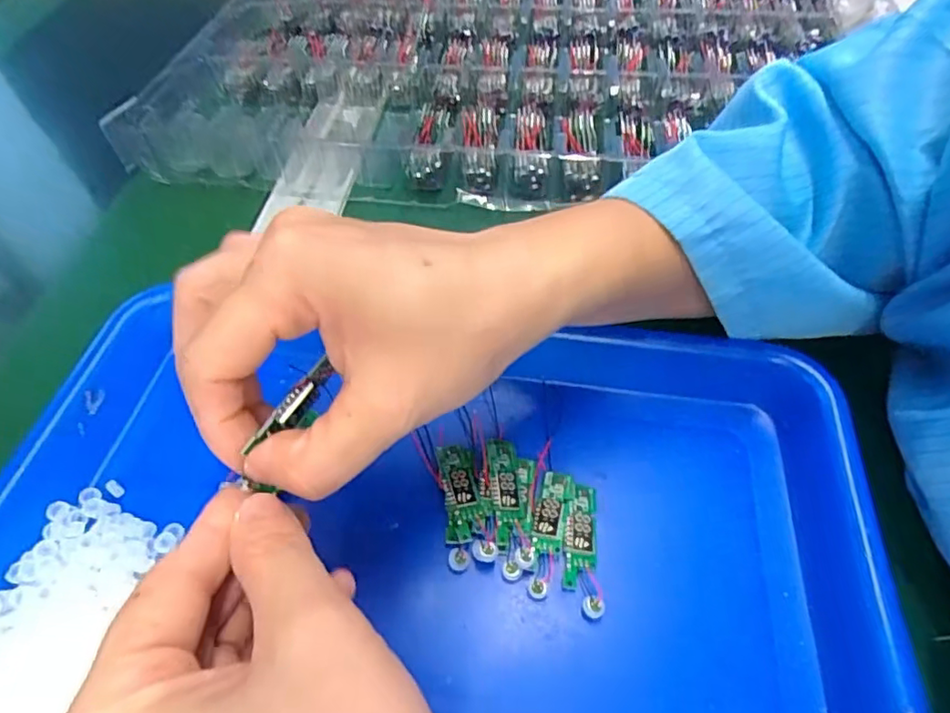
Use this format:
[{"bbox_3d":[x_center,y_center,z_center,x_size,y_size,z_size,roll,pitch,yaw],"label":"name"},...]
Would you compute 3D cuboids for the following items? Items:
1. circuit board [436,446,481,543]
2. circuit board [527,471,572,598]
[{"bbox_3d":[-0.006,0.054,0.236,0.014,0.005,0.039,-8,54,-3],"label":"circuit board"},{"bbox_3d":[0.028,0.067,0.229,0.013,0.004,0.051,11,55,10],"label":"circuit board"}]

